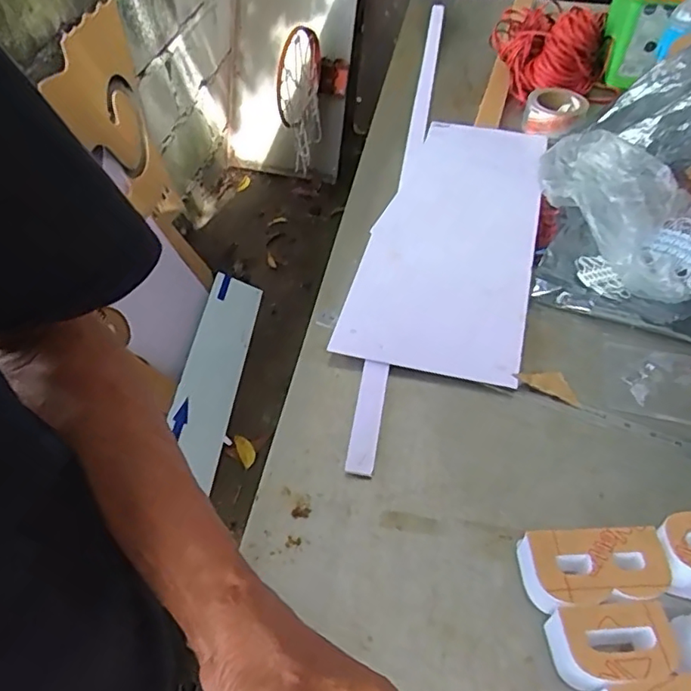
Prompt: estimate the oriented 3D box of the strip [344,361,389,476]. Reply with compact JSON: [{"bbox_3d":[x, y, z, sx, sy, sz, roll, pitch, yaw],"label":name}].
[{"bbox_3d":[0.024,0.074,0.608,0.029,0.009,0.139,8,49,6],"label":"strip"}]

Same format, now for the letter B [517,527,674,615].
[{"bbox_3d":[0.209,0.193,0.483,0.109,0.048,0.058,-1,49,-1],"label":"letter B"}]

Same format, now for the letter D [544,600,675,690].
[{"bbox_3d":[0.205,0.240,0.444,0.090,0.044,0.062,0,50,-2],"label":"letter D"}]

